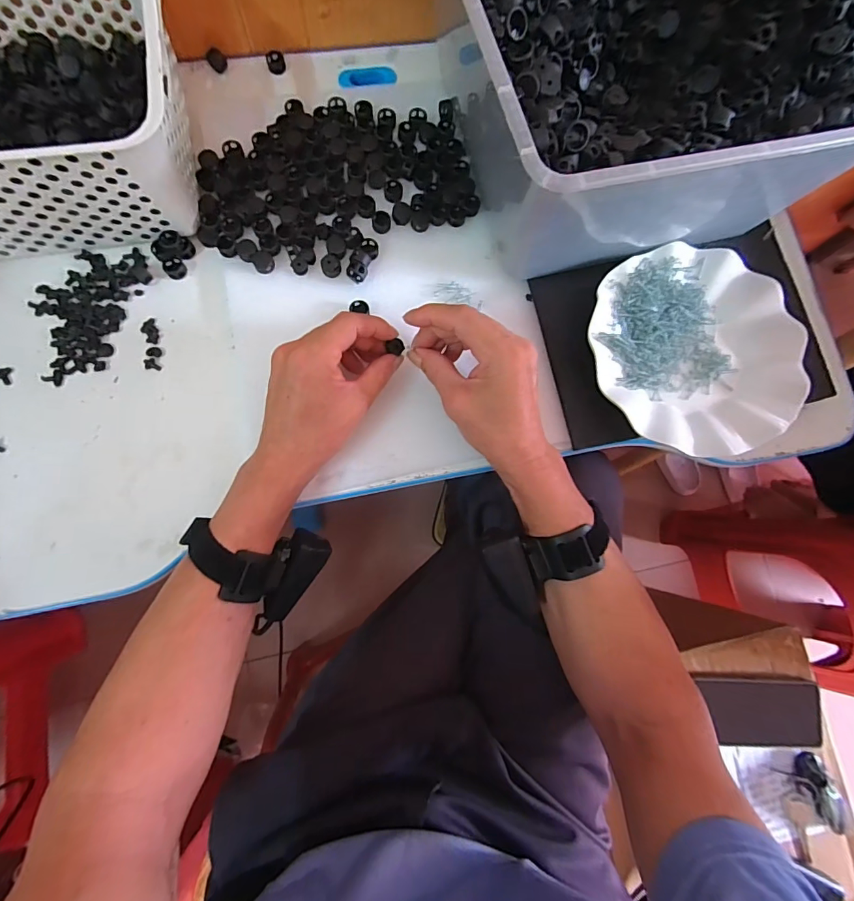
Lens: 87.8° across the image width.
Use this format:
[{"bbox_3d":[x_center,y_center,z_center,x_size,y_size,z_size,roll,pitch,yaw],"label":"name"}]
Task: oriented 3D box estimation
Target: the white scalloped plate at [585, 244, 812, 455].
[{"bbox_3d":[0.228,-0.086,0.378,0.170,0.023,0.177,0,81,-1],"label":"white scalloped plate"}]

